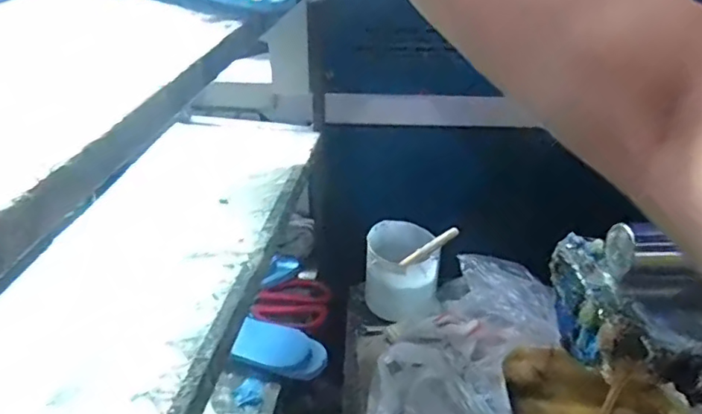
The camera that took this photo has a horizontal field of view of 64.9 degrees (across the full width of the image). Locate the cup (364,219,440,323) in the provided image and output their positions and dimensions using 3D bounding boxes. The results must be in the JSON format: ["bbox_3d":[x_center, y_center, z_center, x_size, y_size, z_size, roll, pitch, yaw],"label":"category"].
[{"bbox_3d":[0.063,0.082,0.680,0.088,0.081,0.105,1,32,-1],"label":"cup"}]

